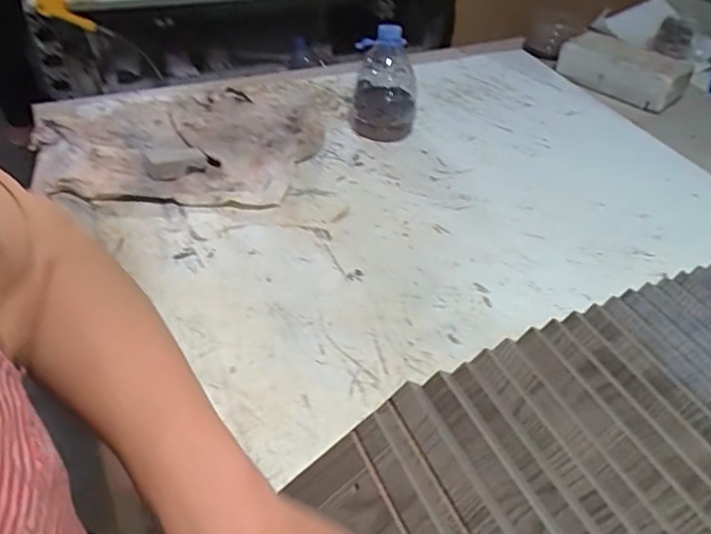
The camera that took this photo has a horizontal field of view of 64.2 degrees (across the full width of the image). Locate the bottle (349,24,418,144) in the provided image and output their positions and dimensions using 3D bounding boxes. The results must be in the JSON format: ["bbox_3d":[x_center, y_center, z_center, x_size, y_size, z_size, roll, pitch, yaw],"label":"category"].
[{"bbox_3d":[0.046,-0.276,0.848,0.098,0.138,0.108,9,43,4],"label":"bottle"}]

